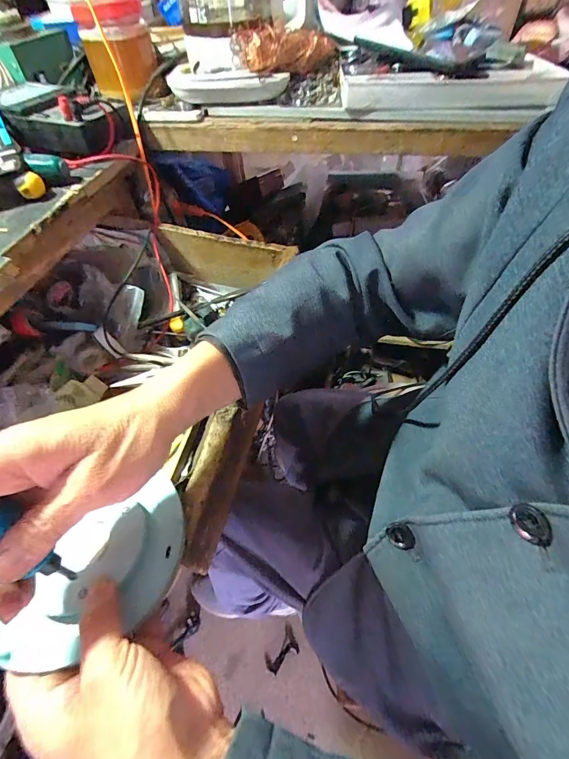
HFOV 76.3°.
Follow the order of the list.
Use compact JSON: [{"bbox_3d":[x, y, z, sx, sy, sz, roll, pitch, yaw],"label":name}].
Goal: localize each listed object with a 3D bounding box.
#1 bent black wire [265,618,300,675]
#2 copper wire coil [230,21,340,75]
[{"bbox_3d":[-0.008,0.609,0.822,0.087,0.014,0.060,-32,57,-21],"label":"bent black wire"},{"bbox_3d":[0.002,-0.444,0.485,0.136,0.044,0.050,-19,54,-11],"label":"copper wire coil"}]

